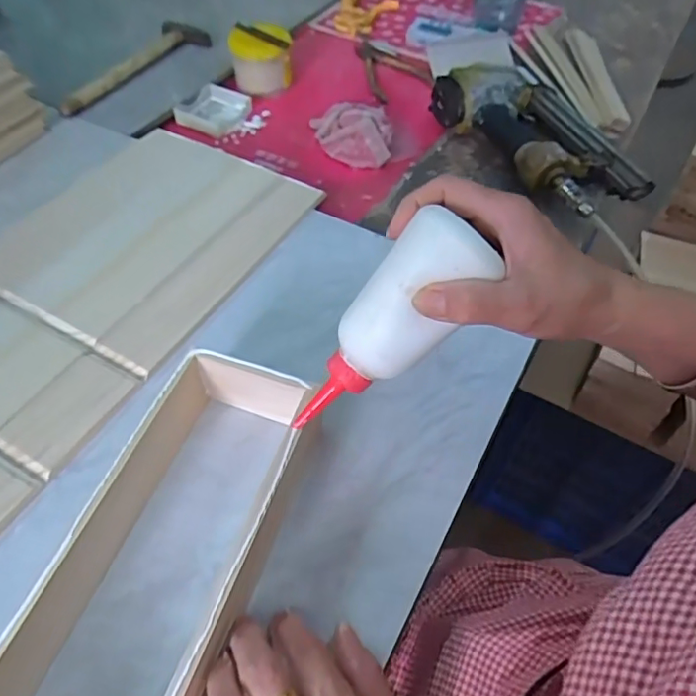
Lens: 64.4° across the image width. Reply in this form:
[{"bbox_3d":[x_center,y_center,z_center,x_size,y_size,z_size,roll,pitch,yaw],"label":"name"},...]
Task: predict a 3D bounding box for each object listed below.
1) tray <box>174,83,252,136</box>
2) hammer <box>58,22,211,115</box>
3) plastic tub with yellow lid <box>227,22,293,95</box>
[{"bbox_3d":[-0.172,-0.307,0.711,0.072,0.022,0.083,27,56,17],"label":"tray"},{"bbox_3d":[-0.268,-0.374,0.724,0.077,0.023,0.256,14,53,8],"label":"hammer"},{"bbox_3d":[-0.115,-0.380,0.735,0.077,0.070,0.073,1,53,-2],"label":"plastic tub with yellow lid"}]

